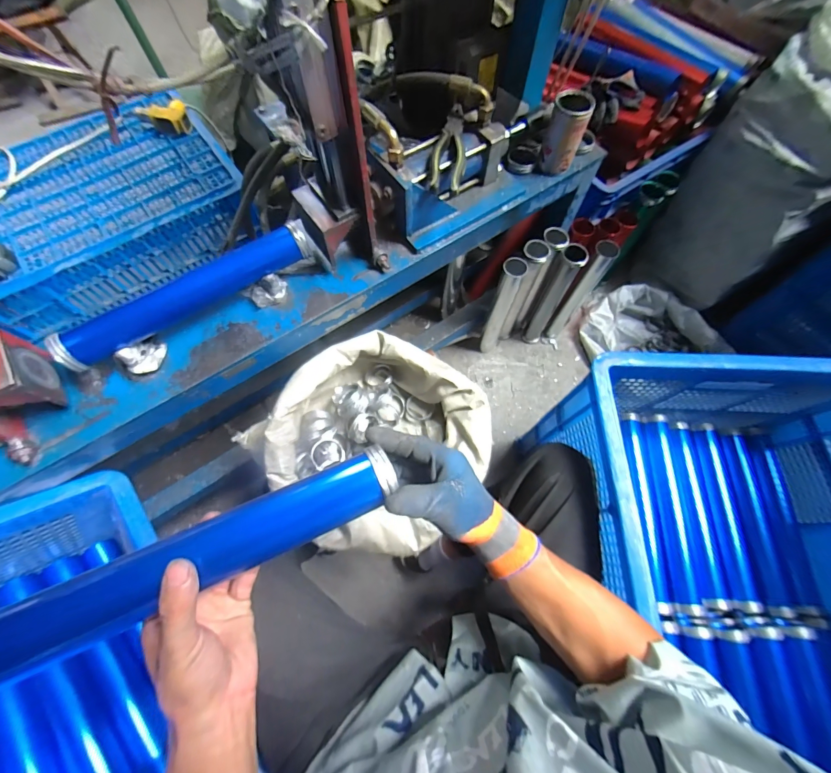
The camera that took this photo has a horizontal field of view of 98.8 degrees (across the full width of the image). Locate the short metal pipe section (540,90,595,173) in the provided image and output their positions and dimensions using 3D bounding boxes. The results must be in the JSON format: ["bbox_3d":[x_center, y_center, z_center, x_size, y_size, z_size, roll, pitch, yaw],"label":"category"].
[{"bbox_3d":[0.275,-0.466,0.660,0.064,0.124,0.068,19,70,7],"label":"short metal pipe section"}]

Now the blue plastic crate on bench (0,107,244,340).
[{"bbox_3d":[-0.795,-0.452,0.902,0.643,0.173,0.427,-34,73,-12],"label":"blue plastic crate on bench"}]

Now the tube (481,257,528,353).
[{"bbox_3d":[0.227,-0.201,0.962,0.057,0.351,0.061,19,70,7],"label":"tube"}]

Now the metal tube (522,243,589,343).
[{"bbox_3d":[0.366,-0.235,0.979,0.070,0.356,0.055,21,70,8],"label":"metal tube"}]

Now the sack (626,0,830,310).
[{"bbox_3d":[0.942,-0.539,0.939,0.449,0.517,0.363,-39,74,-14],"label":"sack"}]

